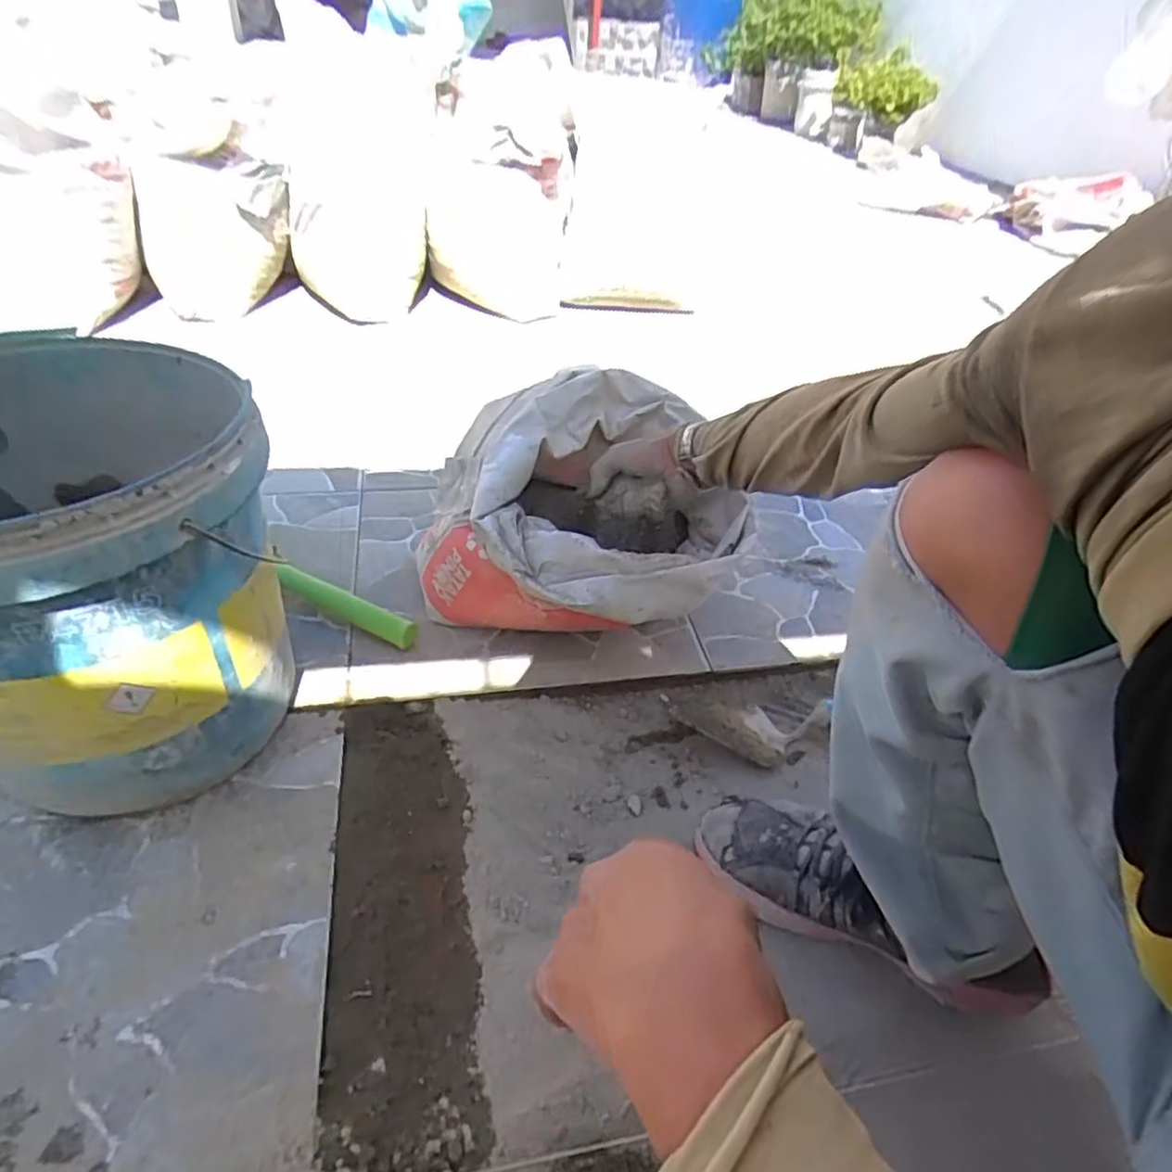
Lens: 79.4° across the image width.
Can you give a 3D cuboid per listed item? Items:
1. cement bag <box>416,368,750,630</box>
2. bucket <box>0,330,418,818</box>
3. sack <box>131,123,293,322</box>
[{"bbox_3d":[-0.008,-0.074,0.793,0.341,0.225,0.269,4,41,-3],"label":"cement bag"},{"bbox_3d":[-0.426,-0.015,0.614,0.305,0.317,0.308,5,45,-5],"label":"bucket"},{"bbox_3d":[-0.729,-0.711,1.389,0.263,0.296,0.151,-29,57,-32],"label":"sack"}]

